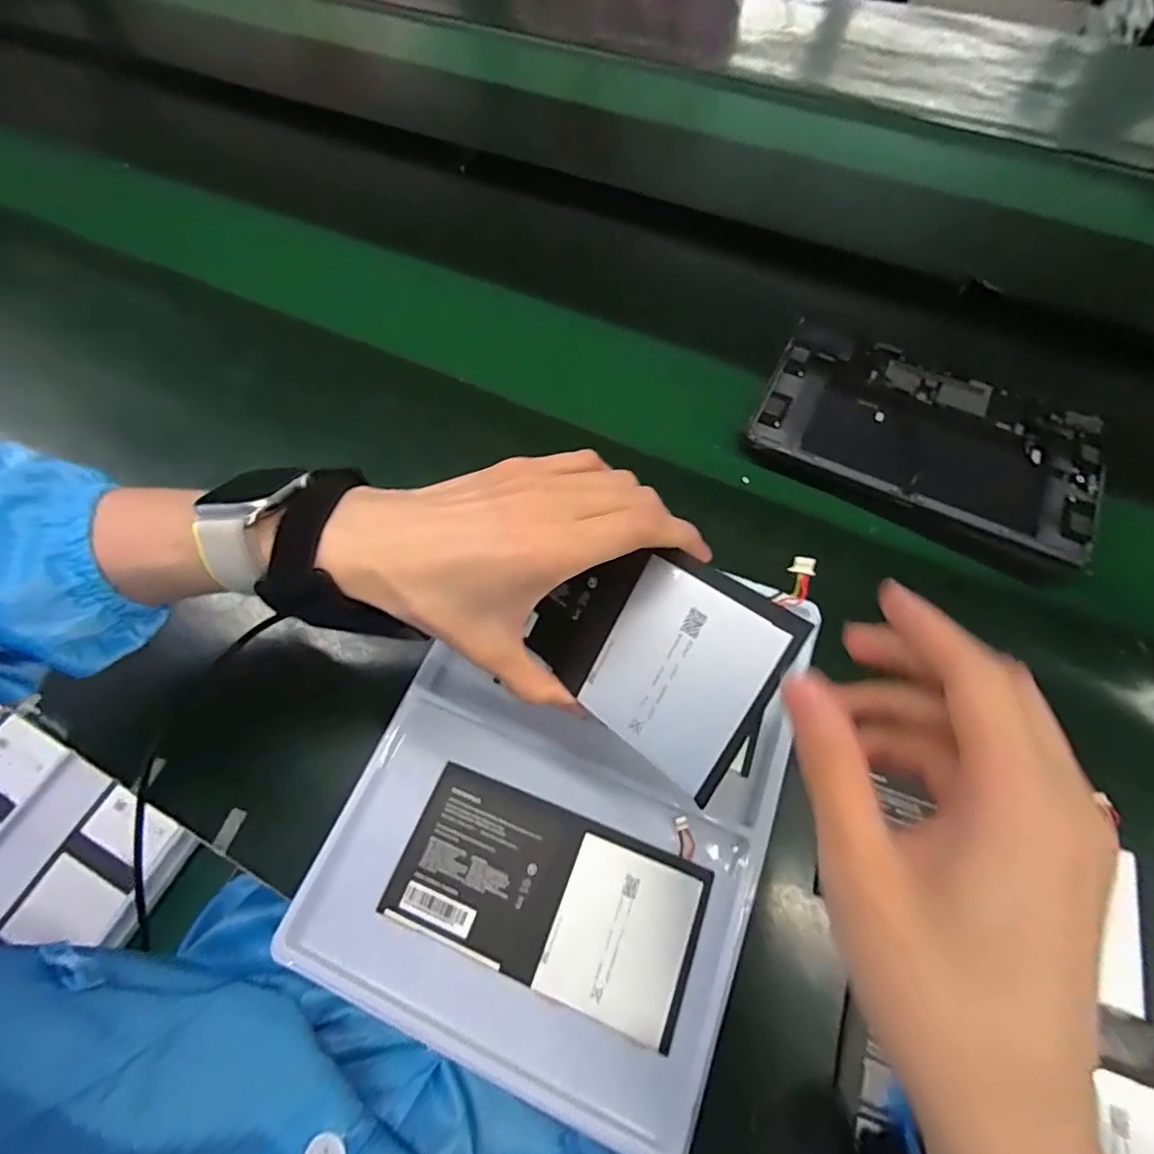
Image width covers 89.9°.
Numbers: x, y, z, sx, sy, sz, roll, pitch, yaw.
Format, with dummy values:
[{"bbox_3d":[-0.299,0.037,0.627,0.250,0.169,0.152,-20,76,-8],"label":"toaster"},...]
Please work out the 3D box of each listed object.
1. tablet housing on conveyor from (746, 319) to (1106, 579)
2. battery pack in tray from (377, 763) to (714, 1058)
[{"bbox_3d":[0.274,-0.111,0.460,0.254,0.008,0.161,30,66,15],"label":"tablet housing on conveyor"},{"bbox_3d":[-0.017,0.181,0.335,0.172,0.009,0.095,19,64,10],"label":"battery pack in tray"}]

